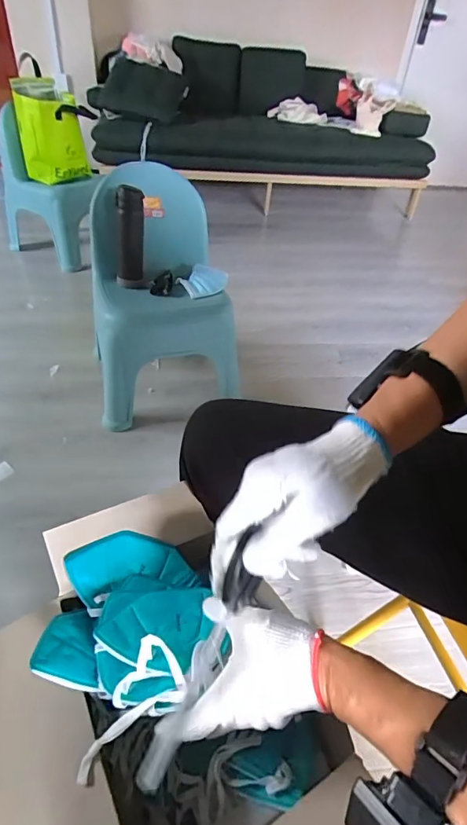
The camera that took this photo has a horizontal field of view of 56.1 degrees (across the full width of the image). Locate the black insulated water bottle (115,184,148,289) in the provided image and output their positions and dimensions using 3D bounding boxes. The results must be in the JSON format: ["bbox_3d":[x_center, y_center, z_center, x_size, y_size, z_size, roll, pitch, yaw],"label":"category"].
[{"bbox_3d":[-0.264,-0.443,1.124,0.073,0.237,0.072,-5,42,-12],"label":"black insulated water bottle"}]

